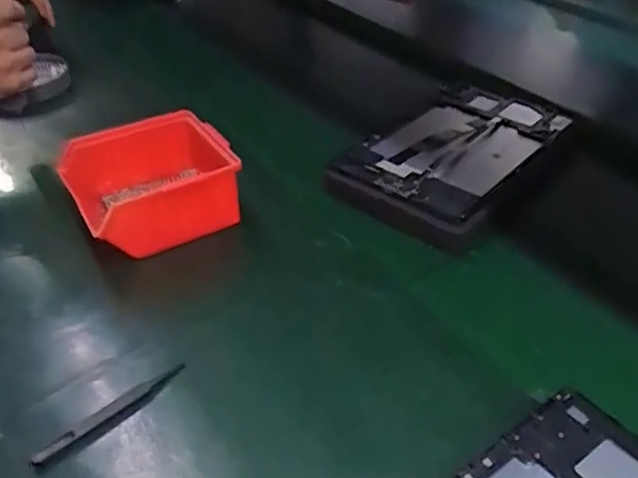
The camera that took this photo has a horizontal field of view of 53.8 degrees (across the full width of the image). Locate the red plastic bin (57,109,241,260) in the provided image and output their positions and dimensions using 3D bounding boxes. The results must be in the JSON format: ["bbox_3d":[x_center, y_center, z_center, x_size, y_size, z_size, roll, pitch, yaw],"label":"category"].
[{"bbox_3d":[-0.146,-0.052,0.562,0.139,0.064,0.129,-17,41,-18],"label":"red plastic bin"}]

